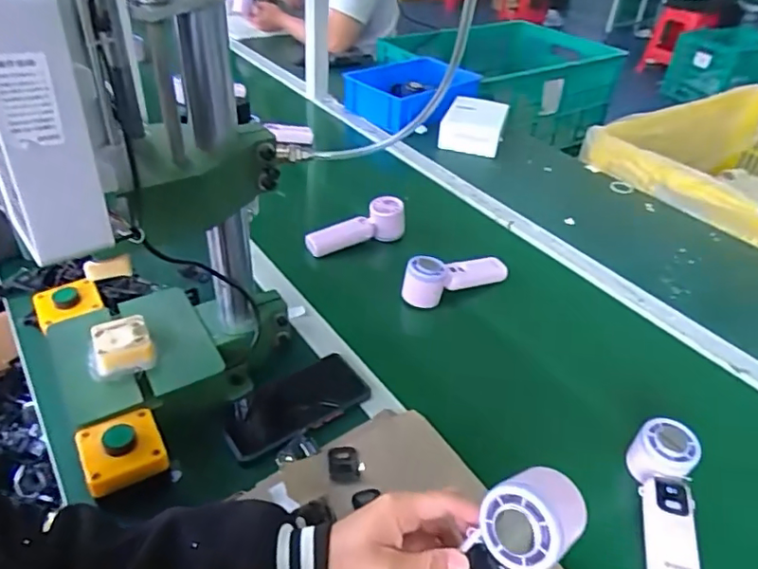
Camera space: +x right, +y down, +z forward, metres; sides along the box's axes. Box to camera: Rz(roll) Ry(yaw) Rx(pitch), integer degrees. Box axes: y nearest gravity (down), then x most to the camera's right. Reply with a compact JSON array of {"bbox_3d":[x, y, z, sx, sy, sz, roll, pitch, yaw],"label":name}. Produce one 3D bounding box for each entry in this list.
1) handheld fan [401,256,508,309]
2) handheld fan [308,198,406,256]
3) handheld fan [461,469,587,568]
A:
[{"bbox_3d":[0.113,-0.013,0.806,0.170,0.063,0.056,-17,43,-25],"label":"handheld fan"},{"bbox_3d":[-0.036,-0.084,0.893,0.161,0.062,0.041,-22,43,-10],"label":"handheld fan"},{"bbox_3d":[0.078,0.201,0.396,0.058,0.159,0.056,17,28,-35],"label":"handheld fan"}]

